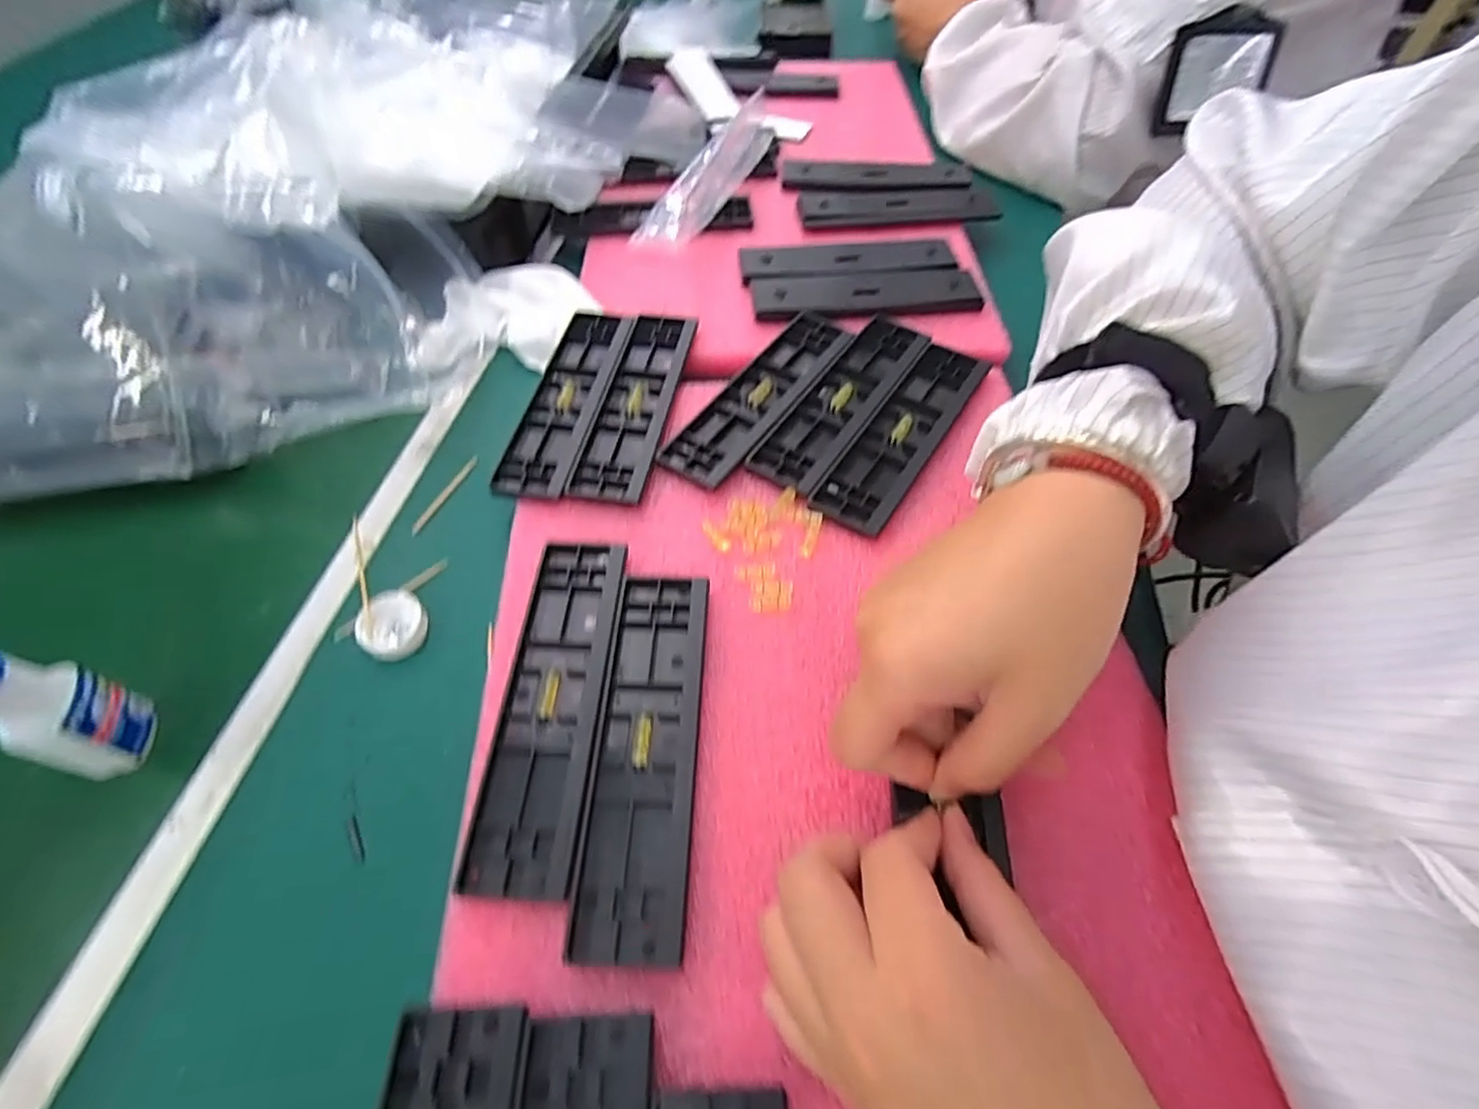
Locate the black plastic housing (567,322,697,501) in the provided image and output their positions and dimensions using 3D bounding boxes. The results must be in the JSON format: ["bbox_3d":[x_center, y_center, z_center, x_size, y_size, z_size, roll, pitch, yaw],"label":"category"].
[{"bbox_3d":[-0.063,-0.095,0.379,0.040,0.006,0.154,7,56,7],"label":"black plastic housing"}]

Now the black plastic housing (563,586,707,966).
[{"bbox_3d":[-0.038,0.078,0.262,0.040,0.004,0.157,0,55,3],"label":"black plastic housing"}]

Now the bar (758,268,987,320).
[{"bbox_3d":[0.087,-0.183,0.432,0.153,0.006,0.046,-3,55,0],"label":"bar"}]

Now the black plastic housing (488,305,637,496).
[{"bbox_3d":[-0.105,-0.098,0.382,0.043,0.007,0.156,7,56,7],"label":"black plastic housing"}]

